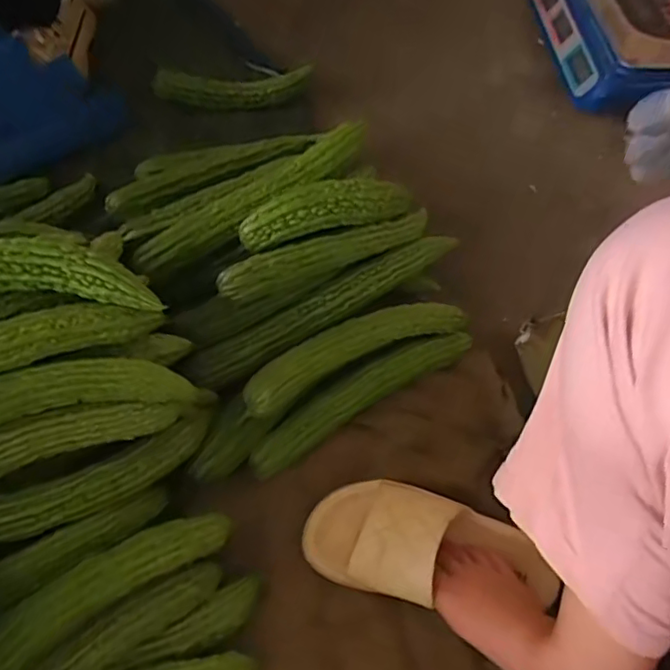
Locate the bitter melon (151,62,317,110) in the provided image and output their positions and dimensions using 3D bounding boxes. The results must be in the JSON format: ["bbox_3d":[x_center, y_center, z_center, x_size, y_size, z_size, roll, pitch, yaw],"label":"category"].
[{"bbox_3d":[-0.151,-0.362,0.878,0.226,0.070,0.033,6,62,0],"label":"bitter melon"}]

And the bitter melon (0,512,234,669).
[{"bbox_3d":[-0.200,0.220,0.509,0.238,0.063,0.057,-33,69,-18],"label":"bitter melon"}]

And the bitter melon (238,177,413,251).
[{"bbox_3d":[-0.004,-0.136,0.650,0.198,0.045,0.046,-13,64,-10],"label":"bitter melon"}]

